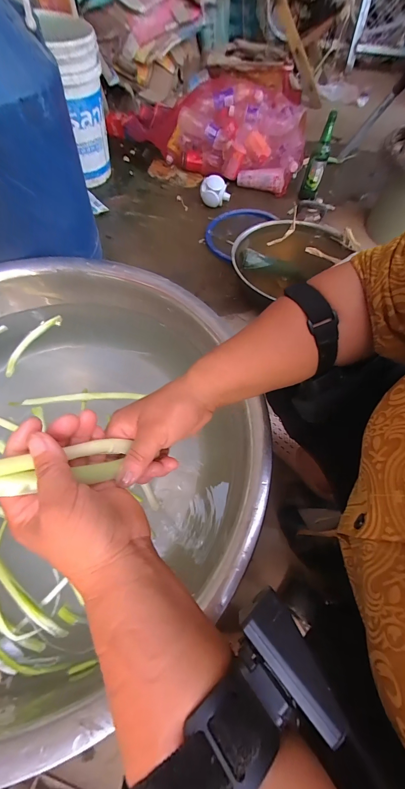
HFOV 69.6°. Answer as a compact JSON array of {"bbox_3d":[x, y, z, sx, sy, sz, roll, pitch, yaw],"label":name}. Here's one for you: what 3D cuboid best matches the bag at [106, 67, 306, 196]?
[{"bbox_3d":[0.004,-1.119,1.196,0.856,0.228,0.354,23,64,9],"label":"bag"}]

